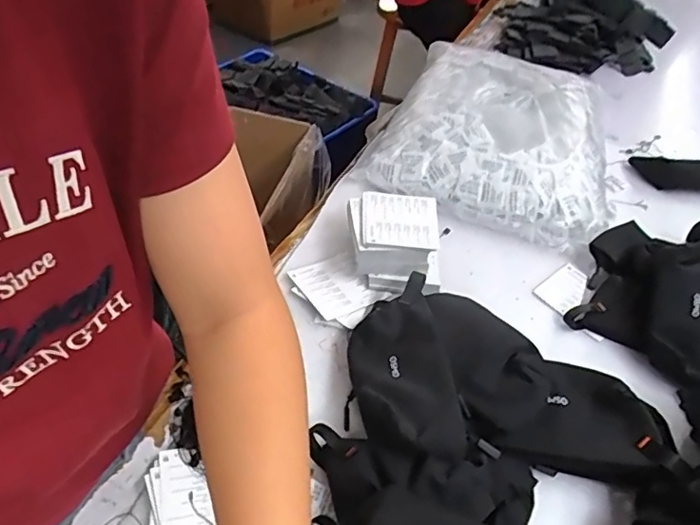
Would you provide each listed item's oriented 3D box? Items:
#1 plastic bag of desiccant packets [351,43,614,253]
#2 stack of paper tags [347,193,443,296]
[{"bbox_3d":[0.231,-0.224,0.898,0.365,0.096,0.438,14,45,6],"label":"plastic bag of desiccant packets"},{"bbox_3d":[0.055,-0.026,0.693,0.113,0.054,0.127,3,44,-5],"label":"stack of paper tags"}]

